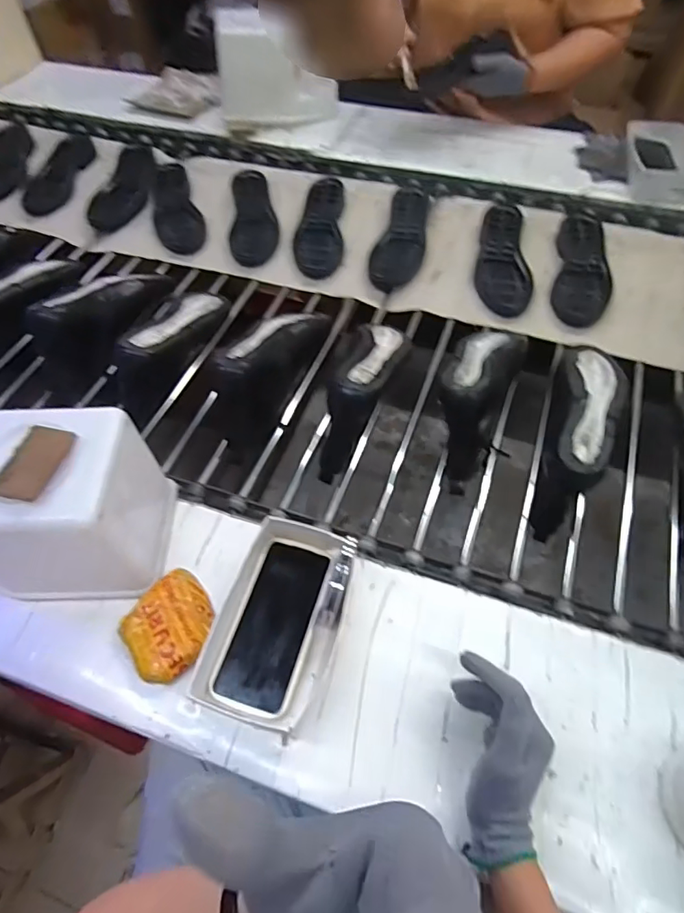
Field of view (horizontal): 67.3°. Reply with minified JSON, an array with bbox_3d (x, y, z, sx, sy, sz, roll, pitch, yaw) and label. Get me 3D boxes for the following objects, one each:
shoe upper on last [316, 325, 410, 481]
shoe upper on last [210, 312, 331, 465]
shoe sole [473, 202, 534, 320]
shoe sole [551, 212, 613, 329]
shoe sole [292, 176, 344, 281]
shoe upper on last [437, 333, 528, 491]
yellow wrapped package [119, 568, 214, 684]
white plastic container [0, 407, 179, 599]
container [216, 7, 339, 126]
[{"bbox_3d":[0.035,-0.099,0.690,0.078,0.117,0.253,12,57,9],"label":"shoe upper on last"},{"bbox_3d":[-0.106,-0.132,0.718,0.085,0.109,0.266,17,58,12],"label":"shoe upper on last"},{"bbox_3d":[0.285,-0.347,0.894,0.089,0.033,0.257,9,57,7],"label":"shoe sole"},{"bbox_3d":[0.415,-0.332,0.882,0.091,0.038,0.271,13,57,9],"label":"shoe sole"},{"bbox_3d":[-0.042,-0.435,0.961,0.087,0.027,0.268,0,56,1],"label":"shoe sole"},{"bbox_3d":[0.182,-0.086,0.679,0.089,0.116,0.236,17,58,12],"label":"shoe upper on last"},{"bbox_3d":[-0.174,0.172,0.522,0.087,0.024,0.090,-34,62,-20],"label":"yellow wrapped package"},{"bbox_3d":[-0.276,0.054,0.519,0.155,0.181,0.135,-1,56,0],"label":"white plastic container"},{"bbox_3d":[-0.138,-0.822,1.099,0.253,0.183,0.102,-10,57,-6],"label":"container"}]

